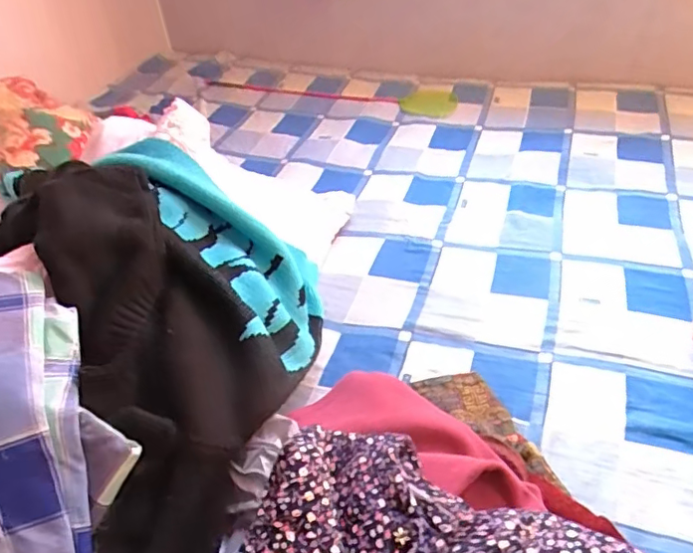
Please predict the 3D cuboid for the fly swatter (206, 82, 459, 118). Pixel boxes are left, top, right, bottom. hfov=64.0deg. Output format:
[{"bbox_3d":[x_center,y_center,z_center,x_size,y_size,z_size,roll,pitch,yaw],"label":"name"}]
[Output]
[{"bbox_3d":[-0.051,-0.488,1.517,0.713,0.011,0.155,5,44,7],"label":"fly swatter"}]

